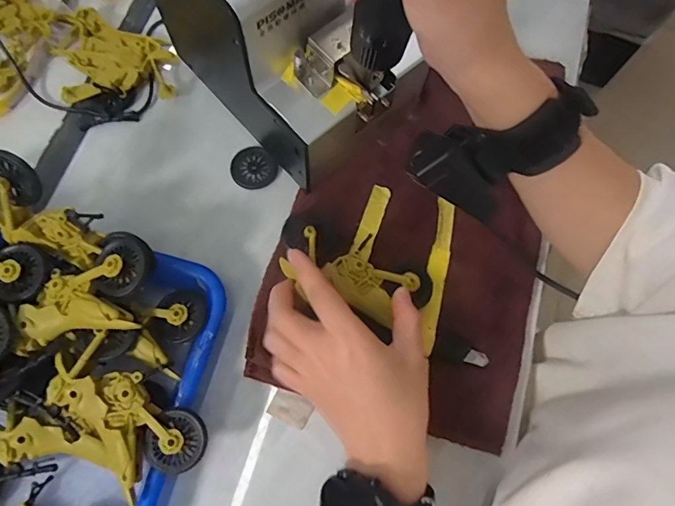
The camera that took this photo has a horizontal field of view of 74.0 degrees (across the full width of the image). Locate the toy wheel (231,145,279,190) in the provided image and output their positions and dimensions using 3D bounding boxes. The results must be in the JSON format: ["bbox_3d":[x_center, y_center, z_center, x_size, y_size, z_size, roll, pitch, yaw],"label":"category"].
[{"bbox_3d":[-0.070,-0.072,0.374,0.035,0.007,0.036,1,73,-2],"label":"toy wheel"}]

